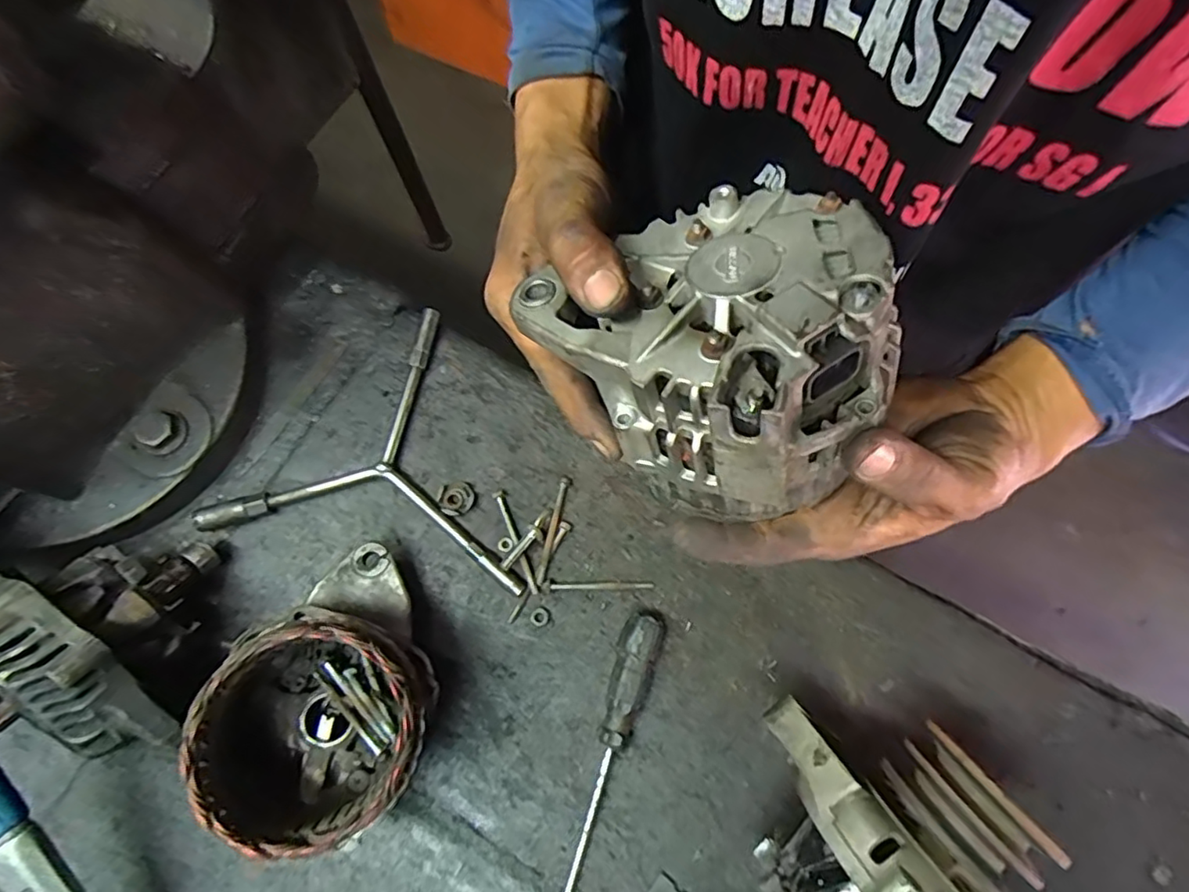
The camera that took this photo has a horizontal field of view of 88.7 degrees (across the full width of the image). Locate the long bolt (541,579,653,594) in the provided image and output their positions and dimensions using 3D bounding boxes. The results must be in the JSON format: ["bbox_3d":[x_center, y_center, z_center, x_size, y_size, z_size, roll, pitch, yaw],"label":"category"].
[{"bbox_3d":[0.003,0.096,0.421,0.076,0.008,0.009,-3,71,0],"label":"long bolt"}]

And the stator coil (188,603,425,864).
[{"bbox_3d":[-0.141,0.146,0.317,0.105,0.061,0.108,-1,72,2],"label":"stator coil"}]

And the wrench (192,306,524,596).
[{"bbox_3d":[-0.153,-0.010,0.446,0.228,0.019,0.196,6,72,4],"label":"wrench"}]

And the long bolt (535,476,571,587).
[{"bbox_3d":[-0.030,0.059,0.433,0.008,0.007,0.077,14,72,5],"label":"long bolt"}]

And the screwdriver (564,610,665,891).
[{"bbox_3d":[0.005,0.207,0.376,0.027,0.023,0.210,16,73,7],"label":"screwdriver"}]

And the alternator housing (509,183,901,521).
[{"bbox_3d":[0.054,-0.049,0.272,0.154,0.082,0.127,20,68,32],"label":"alternator housing"}]

